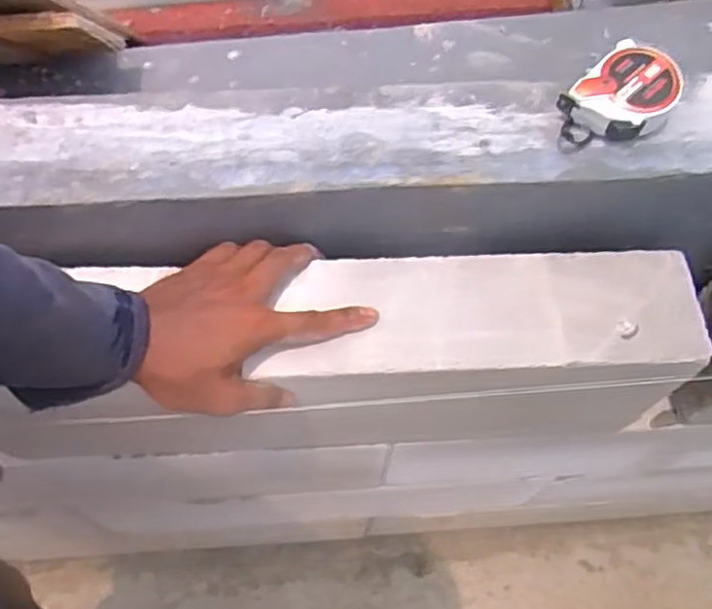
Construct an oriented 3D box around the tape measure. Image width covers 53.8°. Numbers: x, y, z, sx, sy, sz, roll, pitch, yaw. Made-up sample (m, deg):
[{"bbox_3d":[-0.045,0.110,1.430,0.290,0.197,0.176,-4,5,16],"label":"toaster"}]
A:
[{"bbox_3d":[0.196,-0.154,0.524,0.088,0.039,0.062,-34,69,-18],"label":"tape measure"}]

